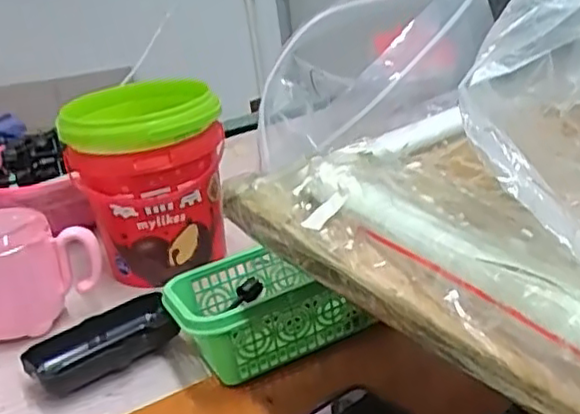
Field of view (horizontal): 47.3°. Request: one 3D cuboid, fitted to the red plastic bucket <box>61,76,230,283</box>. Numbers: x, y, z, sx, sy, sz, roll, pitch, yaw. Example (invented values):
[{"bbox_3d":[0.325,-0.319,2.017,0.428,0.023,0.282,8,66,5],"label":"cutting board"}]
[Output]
[{"bbox_3d":[-0.122,-0.022,0.595,0.129,0.151,0.131,-13,24,-11],"label":"red plastic bucket"}]

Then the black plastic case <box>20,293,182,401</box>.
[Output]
[{"bbox_3d":[-0.136,0.100,0.485,0.106,0.027,0.045,-22,27,-29],"label":"black plastic case"}]

